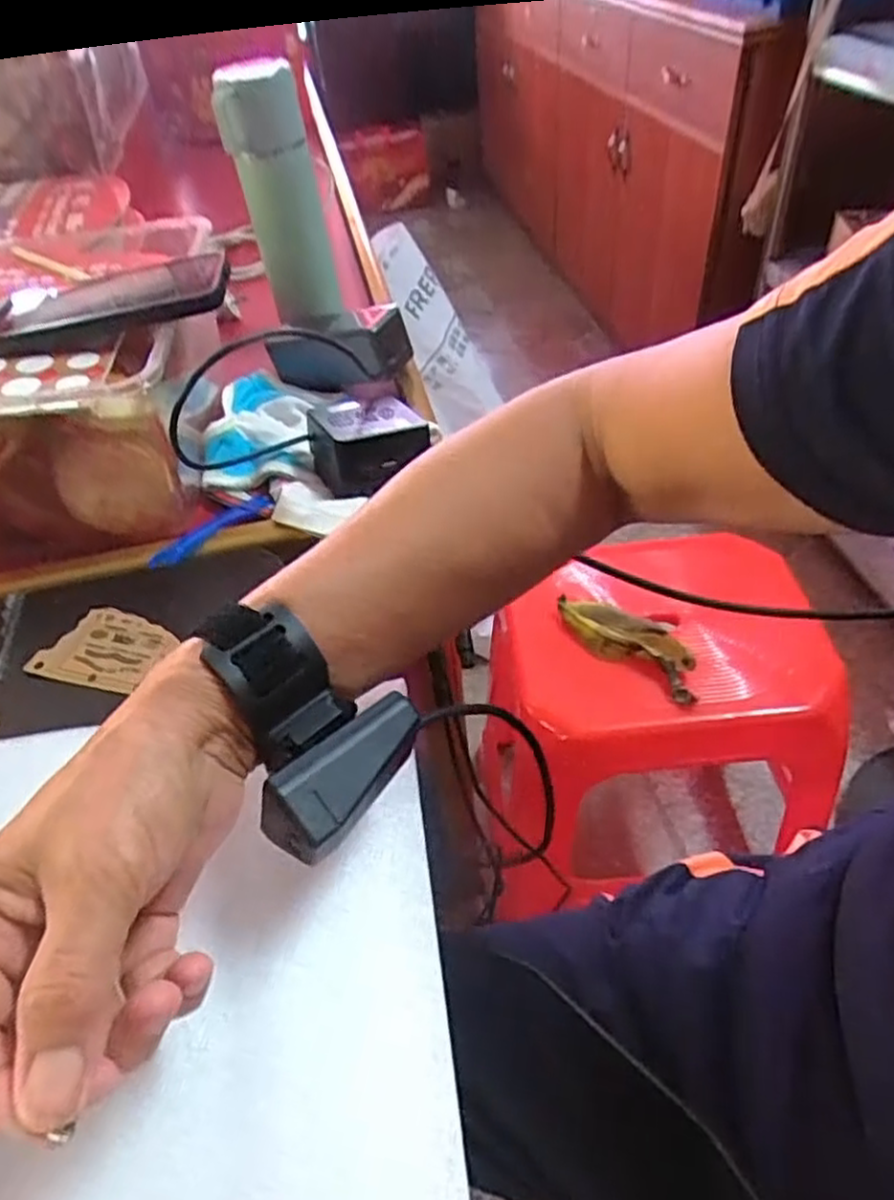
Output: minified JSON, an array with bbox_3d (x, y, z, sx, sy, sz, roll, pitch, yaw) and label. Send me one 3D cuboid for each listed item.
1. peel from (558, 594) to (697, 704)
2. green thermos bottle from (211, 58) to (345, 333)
[{"bbox_3d":[0.184,0.038,0.733,0.159,0.034,0.069,31,56,31],"label":"peel"},{"bbox_3d":[-0.148,-0.352,0.661,0.071,0.200,0.079,-12,44,-6],"label":"green thermos bottle"}]

